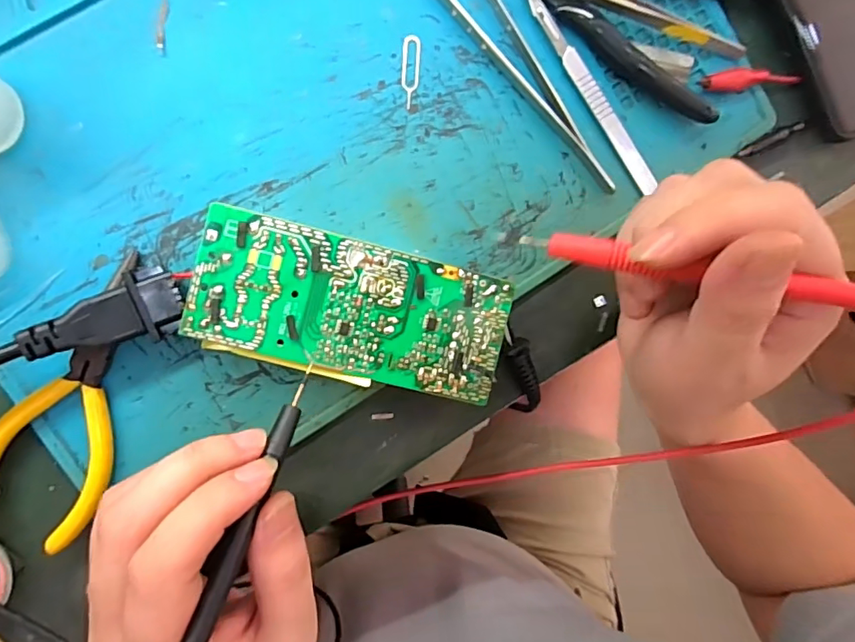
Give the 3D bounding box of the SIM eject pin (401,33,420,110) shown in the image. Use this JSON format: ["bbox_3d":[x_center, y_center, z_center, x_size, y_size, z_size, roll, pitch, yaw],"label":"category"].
[{"bbox_3d":[-0.008,-0.116,0.244,0.009,0.004,0.033,1,94,-8],"label":"SIM eject pin"}]

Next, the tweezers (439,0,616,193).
[{"bbox_3d":[0.043,-0.125,0.248,0.024,0.009,0.149,-40,98,-4],"label":"tweezers"}]

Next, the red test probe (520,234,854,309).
[{"bbox_3d":[0.091,-0.016,0.167,0.119,0.011,0.010,10,92,9],"label":"red test probe"}]

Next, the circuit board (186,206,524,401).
[{"bbox_3d":[-0.033,-0.006,0.236,0.131,0.026,0.055,14,92,-9],"label":"circuit board"}]

